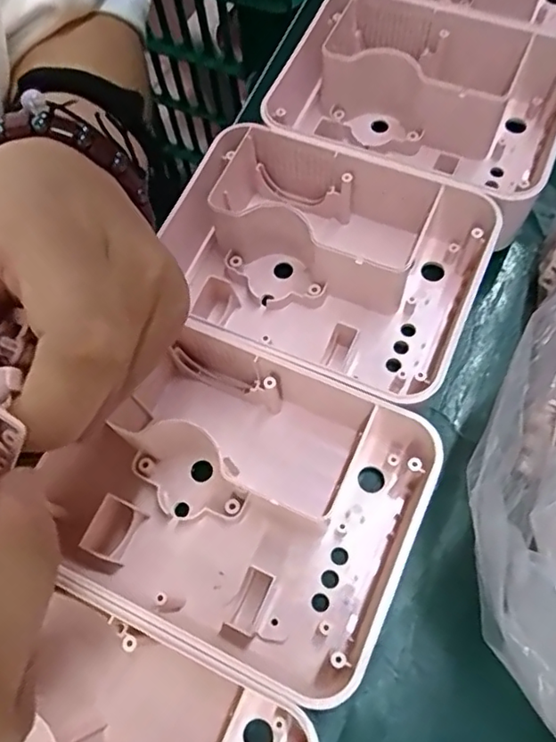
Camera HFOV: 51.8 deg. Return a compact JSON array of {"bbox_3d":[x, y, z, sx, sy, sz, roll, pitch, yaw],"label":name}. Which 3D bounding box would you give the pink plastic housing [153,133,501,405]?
[{"bbox_3d":[0.013,-0.044,0.245,0.134,0.042,0.100,21,70,11],"label":"pink plastic housing"}]

